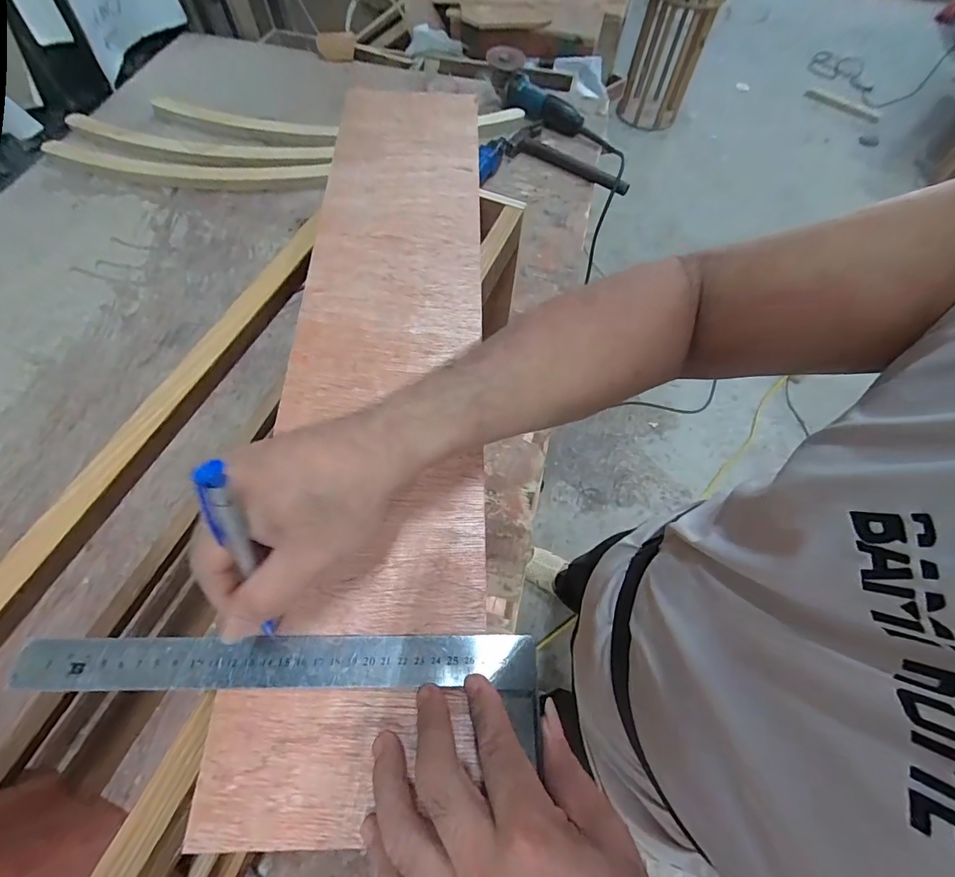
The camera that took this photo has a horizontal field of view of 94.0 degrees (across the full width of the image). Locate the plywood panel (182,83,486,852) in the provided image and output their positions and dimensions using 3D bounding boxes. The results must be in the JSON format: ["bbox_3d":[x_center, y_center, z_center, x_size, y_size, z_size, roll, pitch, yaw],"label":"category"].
[{"bbox_3d":[-0.073,-0.087,0.373,0.153,0.010,0.657,1,65,-1],"label":"plywood panel"}]

